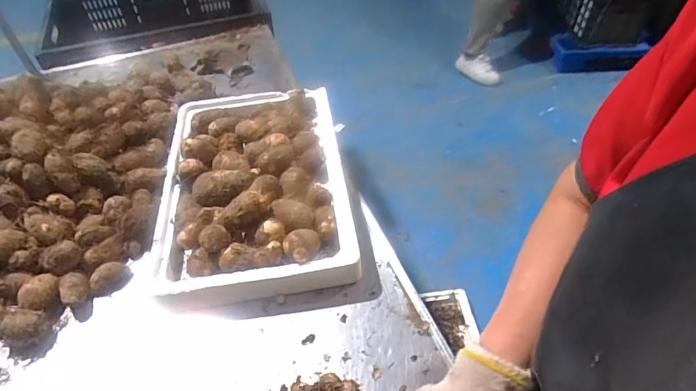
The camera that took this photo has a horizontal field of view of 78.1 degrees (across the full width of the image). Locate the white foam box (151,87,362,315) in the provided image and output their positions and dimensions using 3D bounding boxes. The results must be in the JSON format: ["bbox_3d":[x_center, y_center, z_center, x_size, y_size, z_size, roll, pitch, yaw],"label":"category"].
[{"bbox_3d":[-0.159,-0.025,0.736,0.296,0.098,0.440,-8,46,-5],"label":"white foam box"}]

